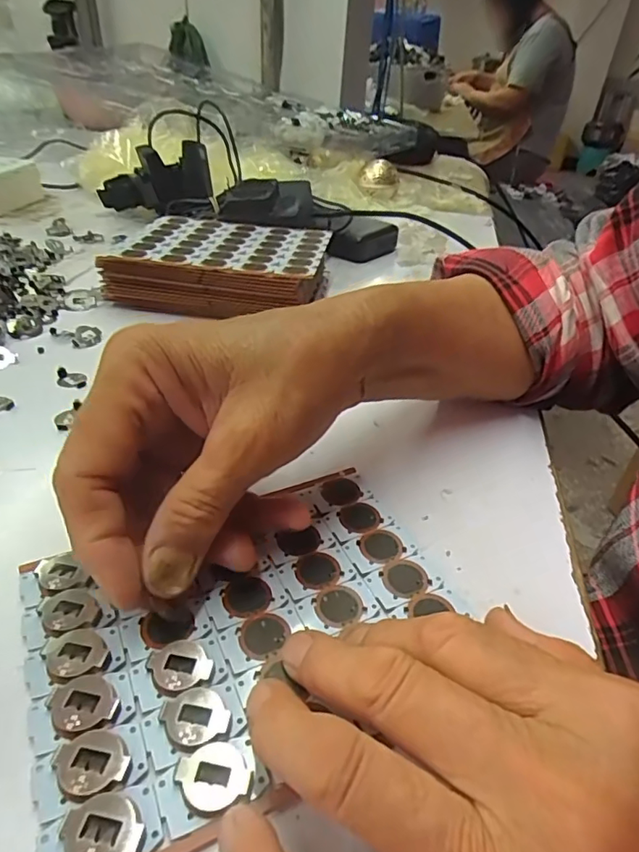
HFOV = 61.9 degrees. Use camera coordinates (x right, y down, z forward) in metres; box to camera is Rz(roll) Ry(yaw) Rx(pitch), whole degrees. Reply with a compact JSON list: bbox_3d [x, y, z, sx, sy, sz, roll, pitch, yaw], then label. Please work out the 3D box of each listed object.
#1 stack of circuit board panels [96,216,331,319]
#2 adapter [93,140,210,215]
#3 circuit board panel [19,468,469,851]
[{"bbox_3d":[-0.073,-0.126,0.430,0.157,0.044,0.124,13,37,11],"label":"stack of circuit board panels"},{"bbox_3d":[-0.178,-0.267,0.587,0.120,0.075,0.074,-8,38,-18],"label":"adapter"},{"bbox_3d":[-0.024,0.071,0.194,0.148,0.005,0.111,-13,40,-24],"label":"circuit board panel"}]

